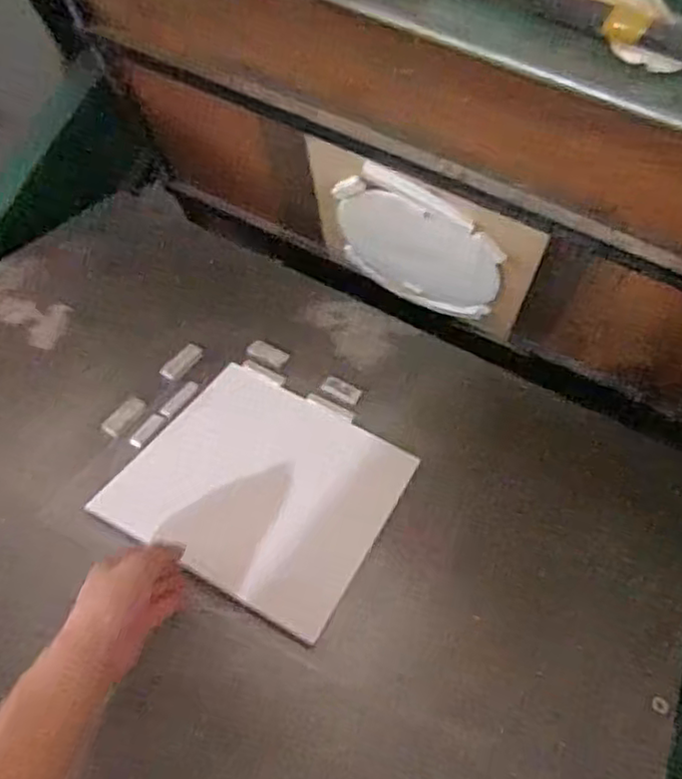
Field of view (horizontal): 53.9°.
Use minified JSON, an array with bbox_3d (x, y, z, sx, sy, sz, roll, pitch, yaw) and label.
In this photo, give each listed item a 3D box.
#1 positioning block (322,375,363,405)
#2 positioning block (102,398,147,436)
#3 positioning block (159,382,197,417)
[{"bbox_3d":[0.001,0.001,0.842,0.051,0.007,0.026,28,62,12],"label":"positioning block"},{"bbox_3d":[-0.244,0.030,0.756,0.021,0.004,0.056,26,47,11],"label":"positioning block"},{"bbox_3d":[-0.190,0.011,0.789,0.016,0.004,0.061,28,49,12],"label":"positioning block"}]

